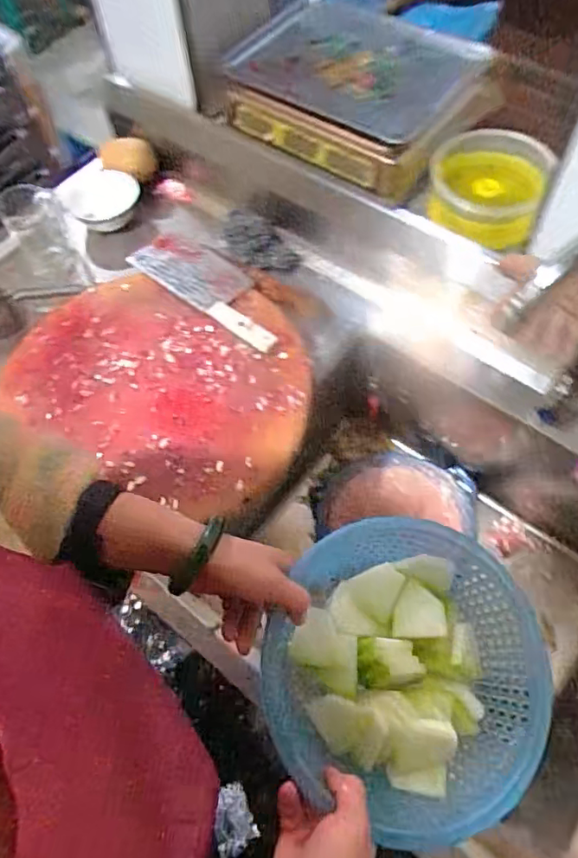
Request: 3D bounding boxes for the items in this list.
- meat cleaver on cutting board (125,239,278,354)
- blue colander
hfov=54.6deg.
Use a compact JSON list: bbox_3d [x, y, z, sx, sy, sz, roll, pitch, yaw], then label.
[{"bbox_3d":[-0.112,-0.214,0.833,0.300,0.035,0.100,37,70,21],"label":"meat cleaver on cutting board"},{"bbox_3d":[0.103,0.217,0.502,0.246,0.093,0.241,4,61,6],"label":"blue colander"}]

